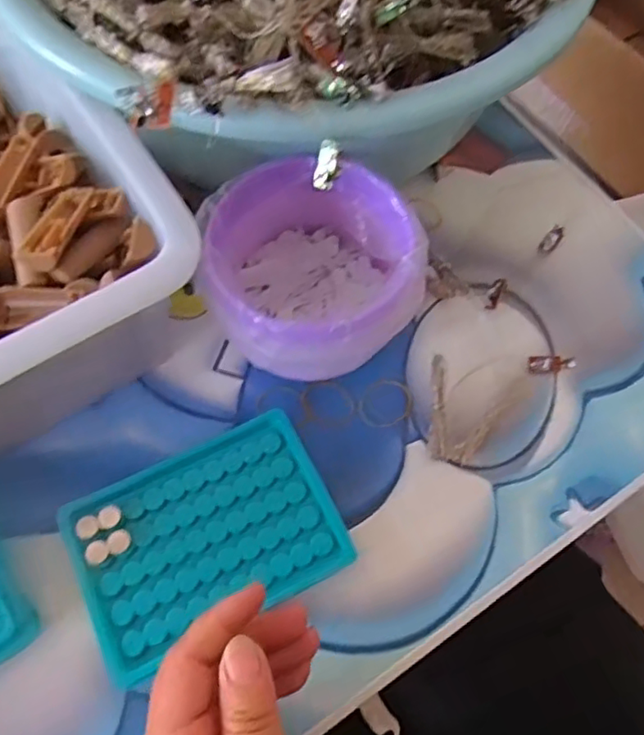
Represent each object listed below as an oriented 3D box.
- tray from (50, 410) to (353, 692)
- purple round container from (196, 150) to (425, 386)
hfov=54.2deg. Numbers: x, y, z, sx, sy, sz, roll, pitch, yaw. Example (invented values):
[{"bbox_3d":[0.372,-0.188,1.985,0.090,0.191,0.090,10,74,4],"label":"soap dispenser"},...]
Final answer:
[{"bbox_3d":[-0.061,0.089,0.337,0.132,0.018,0.095,-25,70,-13],"label":"tray"},{"bbox_3d":[-0.007,-0.047,0.362,0.109,0.090,0.105,1,66,-3],"label":"purple round container"}]

